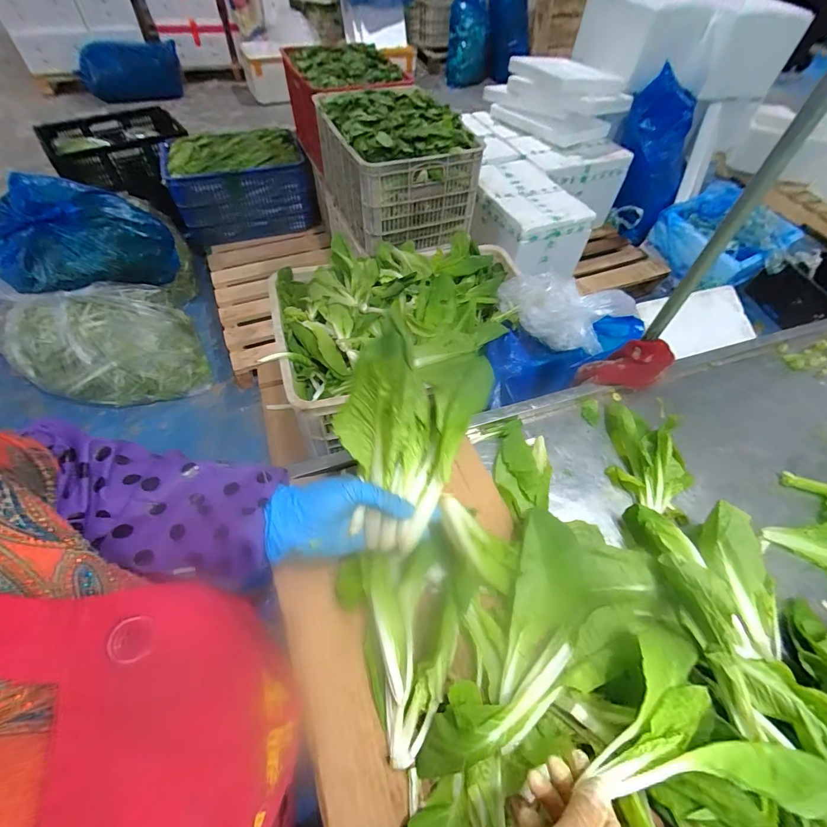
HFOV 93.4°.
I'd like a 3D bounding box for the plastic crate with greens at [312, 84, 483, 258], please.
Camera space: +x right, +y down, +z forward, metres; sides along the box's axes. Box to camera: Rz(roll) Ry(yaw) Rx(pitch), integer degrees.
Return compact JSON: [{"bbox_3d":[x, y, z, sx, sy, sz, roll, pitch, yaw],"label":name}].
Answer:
[{"bbox_3d":[-0.060,-0.850,1.375,0.405,0.343,0.446,-20,59,-16],"label":"plastic crate with greens"}]

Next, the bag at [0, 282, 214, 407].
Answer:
[{"bbox_3d":[-1.088,-0.229,1.398,0.545,0.309,0.344,-24,60,-18],"label":"bag"}]

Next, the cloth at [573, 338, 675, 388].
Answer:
[{"bbox_3d":[0.325,-0.069,0.606,0.139,0.067,0.056,-14,49,27],"label":"cloth"}]

